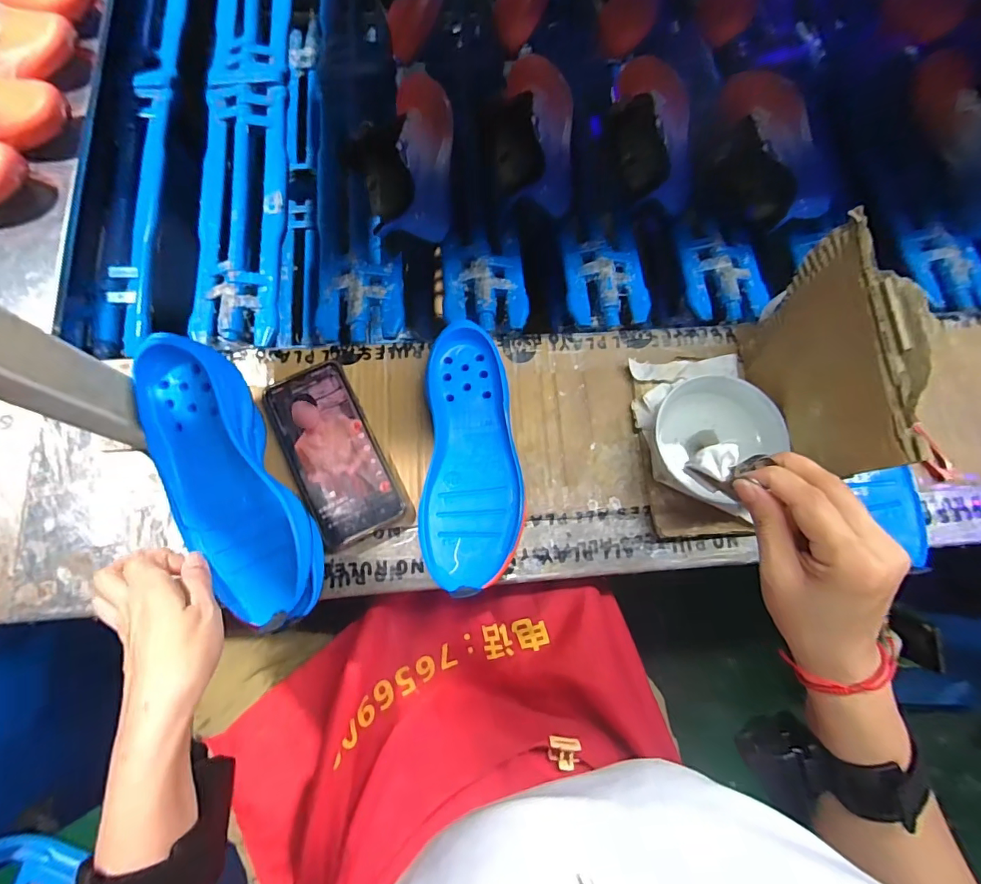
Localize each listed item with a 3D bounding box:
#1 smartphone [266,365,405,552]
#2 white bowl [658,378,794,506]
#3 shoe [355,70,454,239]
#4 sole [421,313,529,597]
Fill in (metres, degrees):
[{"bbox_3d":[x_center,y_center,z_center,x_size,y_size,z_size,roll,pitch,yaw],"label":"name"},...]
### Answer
[{"bbox_3d":[-0.143,0.008,0.426,0.078,0.016,0.162,-26,79,-7],"label":"smartphone"},{"bbox_3d":[0.198,-0.006,0.419,0.088,0.059,0.102,-43,82,-10],"label":"white bowl"},{"bbox_3d":[-0.092,-0.327,0.531,0.095,0.066,0.207,2,77,-1],"label":"shoe"},{"bbox_3d":[-0.017,0.007,0.419,0.093,0.039,0.244,-2,77,-2],"label":"sole"}]

